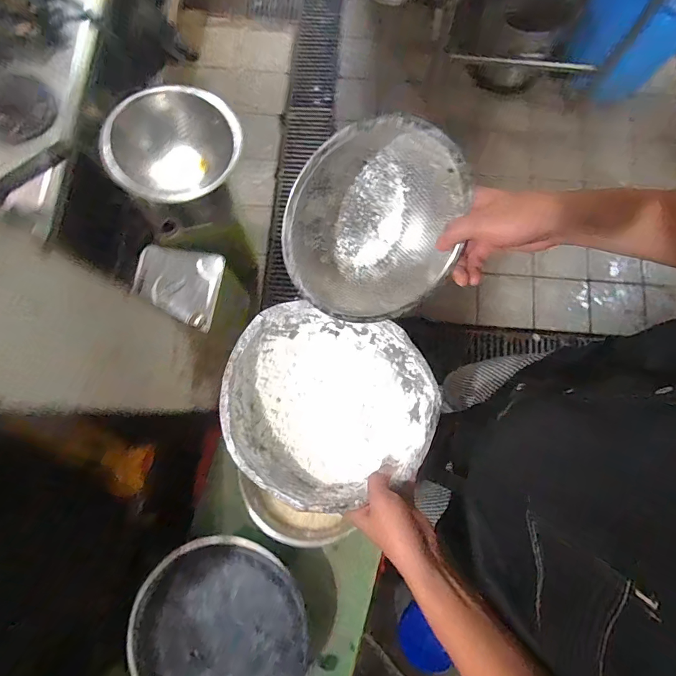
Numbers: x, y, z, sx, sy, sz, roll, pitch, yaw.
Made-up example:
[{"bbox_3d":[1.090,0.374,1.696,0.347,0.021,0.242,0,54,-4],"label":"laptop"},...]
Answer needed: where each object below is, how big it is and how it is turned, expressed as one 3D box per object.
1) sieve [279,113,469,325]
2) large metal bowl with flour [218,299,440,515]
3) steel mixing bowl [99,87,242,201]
[{"bbox_3d":[0.036,-0.116,0.405,0.190,0.080,0.190,-10,121,-17],"label":"sieve"},{"bbox_3d":[-0.014,0.094,0.515,0.257,0.083,0.220,21,79,5],"label":"large metal bowl with flour"},{"bbox_3d":[-0.412,-0.488,1.036,0.340,0.152,0.305,-42,81,-7],"label":"steel mixing bowl"}]

